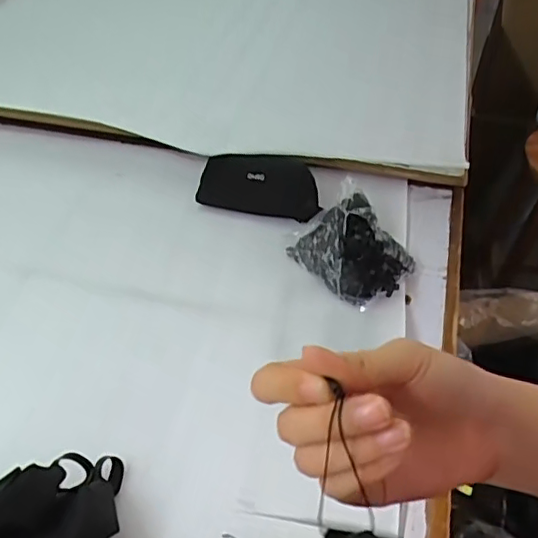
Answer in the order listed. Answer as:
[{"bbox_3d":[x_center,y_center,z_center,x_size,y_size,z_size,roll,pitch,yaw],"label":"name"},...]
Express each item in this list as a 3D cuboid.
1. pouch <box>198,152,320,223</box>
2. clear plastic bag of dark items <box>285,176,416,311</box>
[{"bbox_3d":[-0.014,-0.128,0.870,0.185,0.088,0.025,11,9,11],"label":"pouch"},{"bbox_3d":[0.115,-0.030,0.785,0.123,0.068,0.159,-31,54,-25],"label":"clear plastic bag of dark items"}]

